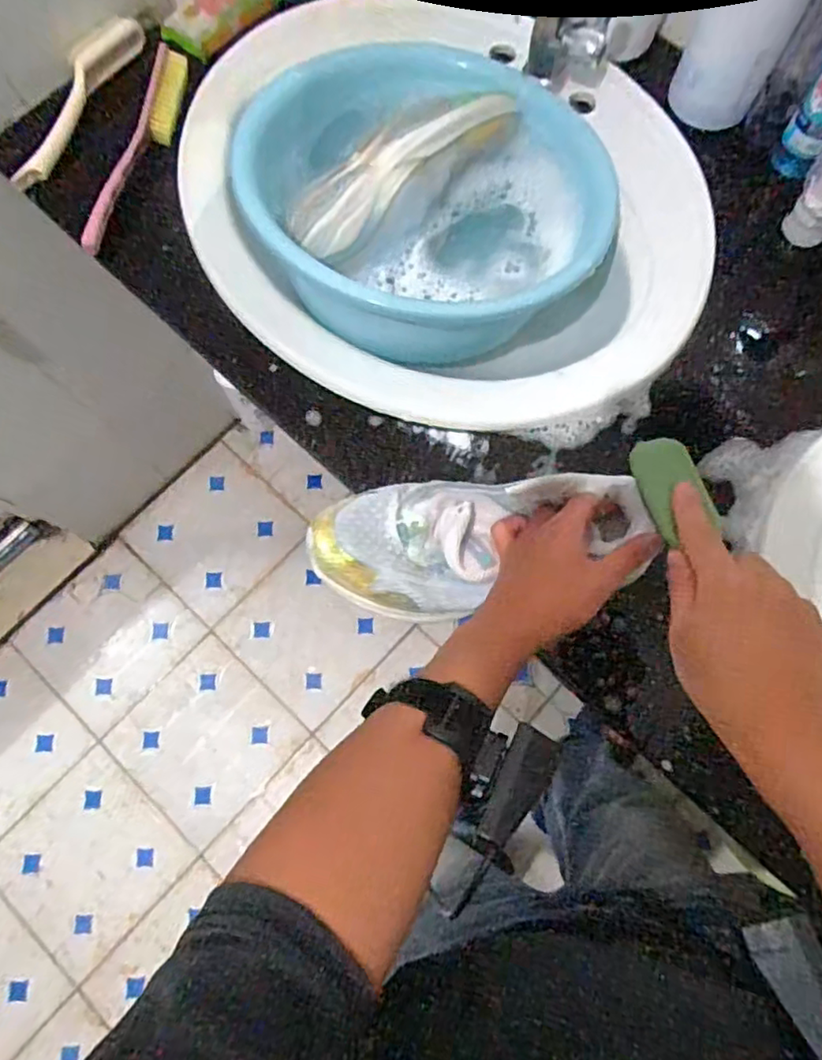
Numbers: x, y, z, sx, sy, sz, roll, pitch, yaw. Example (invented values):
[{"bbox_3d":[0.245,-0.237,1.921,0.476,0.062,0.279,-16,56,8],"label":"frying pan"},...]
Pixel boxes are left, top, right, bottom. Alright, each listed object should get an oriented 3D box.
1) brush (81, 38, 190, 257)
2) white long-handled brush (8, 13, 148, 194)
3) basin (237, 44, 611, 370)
[{"bbox_3d":[-0.266,-0.373,0.611,0.030,0.032,0.220,18,76,5],"label":"brush"},{"bbox_3d":[-0.342,-0.437,0.637,0.036,0.023,0.223,21,76,6],"label":"white long-handled brush"},{"bbox_3d":[0.014,-0.315,0.576,0.307,0.092,0.292,0,75,1],"label":"basin"}]

